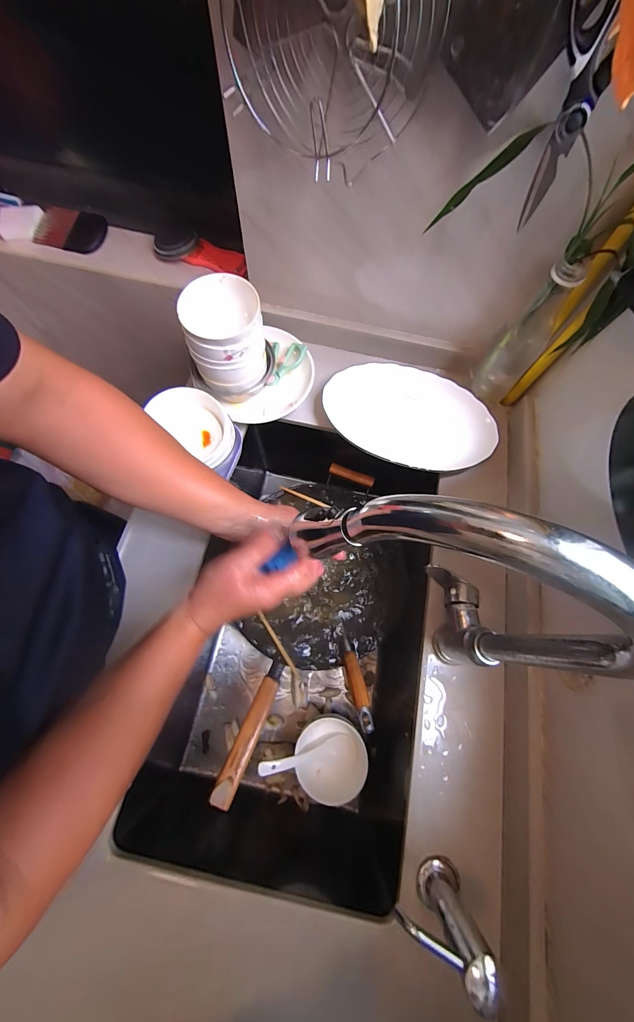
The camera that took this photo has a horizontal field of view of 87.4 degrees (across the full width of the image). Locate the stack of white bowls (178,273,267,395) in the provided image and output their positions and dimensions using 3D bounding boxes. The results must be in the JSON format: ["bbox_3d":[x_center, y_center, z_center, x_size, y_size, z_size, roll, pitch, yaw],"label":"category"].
[{"bbox_3d":[-0.137,-0.263,0.502,0.110,0.106,0.113,-12,72,-7],"label":"stack of white bowls"}]

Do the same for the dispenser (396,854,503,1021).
[{"bbox_3d":[0.120,0.396,0.337,0.086,0.124,0.047,40,74,11],"label":"dispenser"}]

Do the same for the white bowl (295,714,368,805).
[{"bbox_3d":[0.023,0.411,0.555,0.111,0.071,0.102,1,71,-2],"label":"white bowl"}]

